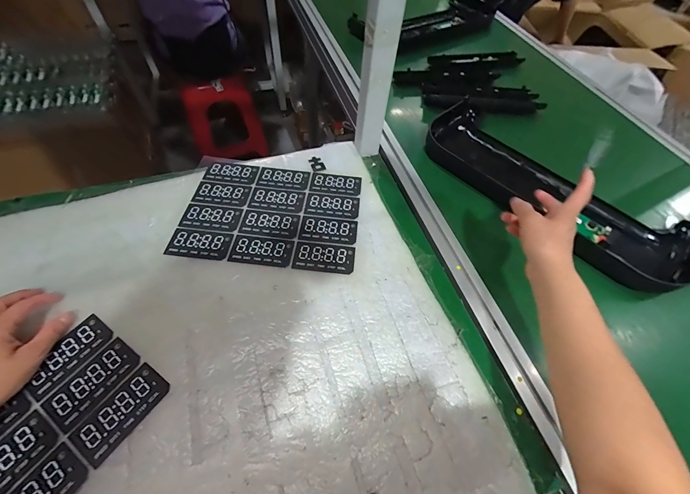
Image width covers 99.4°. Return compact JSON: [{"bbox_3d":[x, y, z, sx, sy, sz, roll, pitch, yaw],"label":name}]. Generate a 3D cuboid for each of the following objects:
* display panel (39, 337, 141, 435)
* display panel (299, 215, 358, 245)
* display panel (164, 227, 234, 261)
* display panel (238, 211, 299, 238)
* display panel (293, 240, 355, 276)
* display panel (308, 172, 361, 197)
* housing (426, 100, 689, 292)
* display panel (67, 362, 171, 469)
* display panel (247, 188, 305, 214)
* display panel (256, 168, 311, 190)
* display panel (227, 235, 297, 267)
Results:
[{"bbox_3d":[-0.287,0.154,0.334,0.050,0.004,0.091,30,60,15],"label":"display panel"},{"bbox_3d":[-0.026,-0.028,0.473,0.091,0.004,0.048,8,57,2],"label":"display panel"},{"bbox_3d":[-0.219,-0.005,0.444,0.089,0.004,0.047,6,57,1],"label":"display panel"},{"bbox_3d":[-0.121,-0.038,0.473,0.092,0.004,0.046,5,57,0],"label":"display panel"},{"bbox_3d":[-0.031,0.015,0.445,0.092,0.004,0.047,6,57,1],"label":"display panel"},{"bbox_3d":[-0.016,-0.115,0.531,0.090,0.004,0.047,5,57,0],"label":"display panel"},{"bbox_3d":[0.382,-0.122,0.552,0.184,0.051,0.486,-37,66,-24],"label":"housing"},{"bbox_3d":[-0.244,0.180,0.320,0.048,0.004,0.091,31,60,16],"label":"display panel"},{"bbox_3d":[-0.117,-0.080,0.504,0.091,0.005,0.047,7,57,2],"label":"display panel"},{"bbox_3d":[-0.111,-0.124,0.534,0.090,0.004,0.045,6,57,1],"label":"display panel"},{"bbox_3d":[-0.125,0.006,0.444,0.091,0.004,0.044,5,57,0],"label":"display panel"}]

